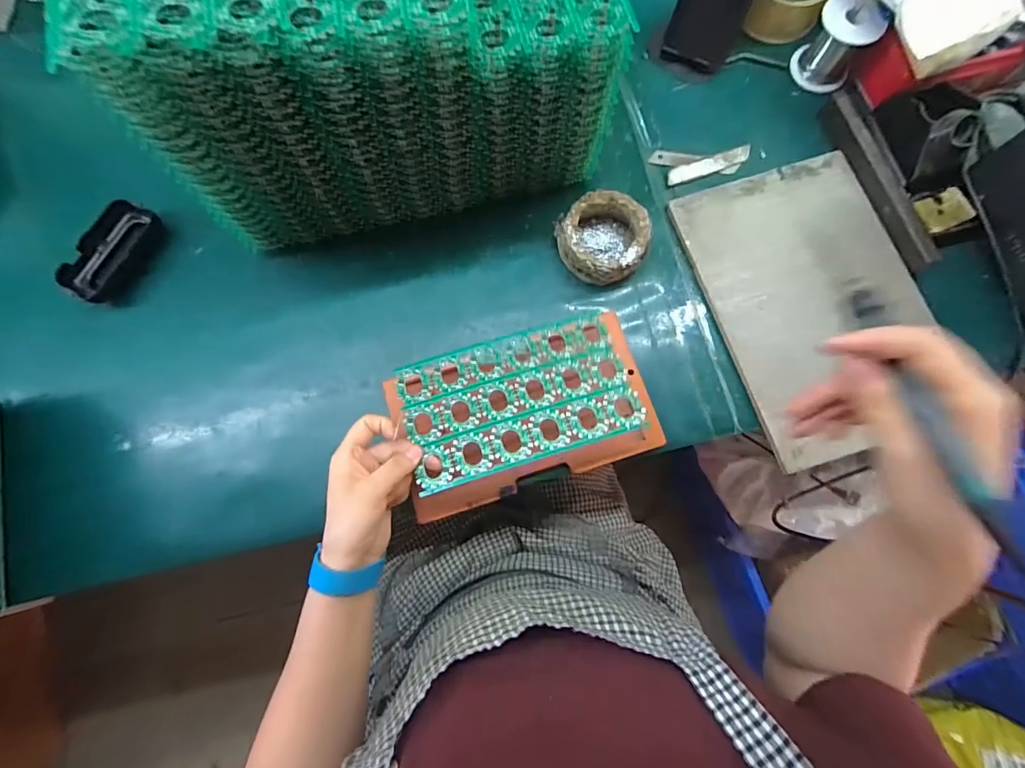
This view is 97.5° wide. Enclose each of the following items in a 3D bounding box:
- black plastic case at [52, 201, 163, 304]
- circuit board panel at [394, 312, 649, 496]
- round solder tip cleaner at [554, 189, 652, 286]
[{"bbox_3d":[-0.417,-0.138,0.472,0.057,0.033,0.109,27,81,6],"label":"black plastic case"},{"bbox_3d":[0.004,0.011,0.397,0.196,0.005,0.119,-17,66,-6],"label":"circuit board panel"},{"bbox_3d":[0.093,-0.149,0.462,0.087,0.038,0.083,0,77,-1],"label":"round solder tip cleaner"}]

